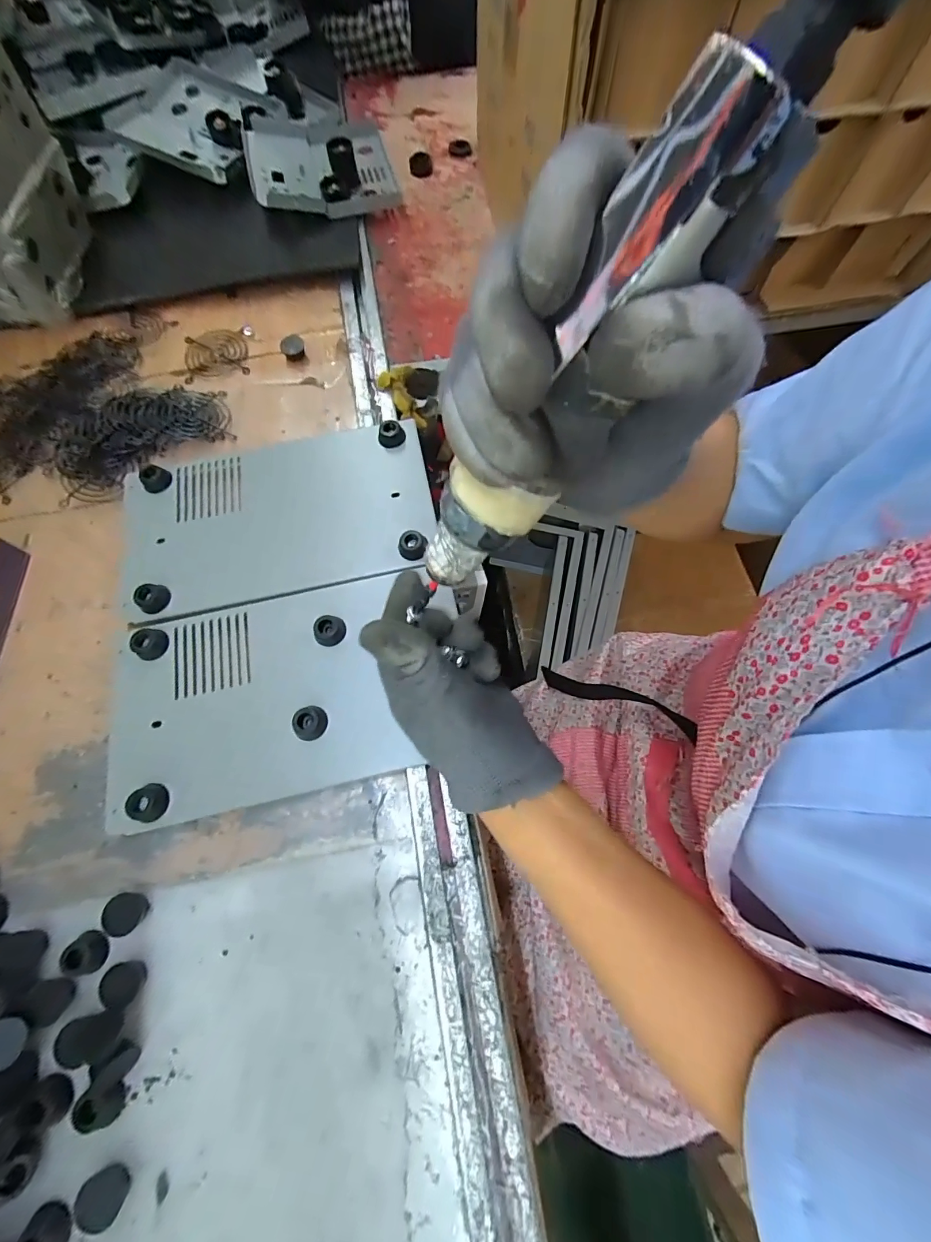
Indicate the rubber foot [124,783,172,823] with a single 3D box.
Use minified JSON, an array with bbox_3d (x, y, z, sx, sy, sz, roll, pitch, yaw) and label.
[{"bbox_3d":[-0.219,0.126,0.307,0.025,0.007,0.024,11,71,3],"label":"rubber foot"}]

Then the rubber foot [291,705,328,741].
[{"bbox_3d":[-0.113,0.074,0.323,0.021,0.014,0.024,9,71,3],"label":"rubber foot"}]

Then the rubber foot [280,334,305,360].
[{"bbox_3d":[-0.182,-0.288,0.466,0.024,0.015,0.023,0,71,-1],"label":"rubber foot"}]

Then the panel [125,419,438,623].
[{"bbox_3d":[-0.162,-0.096,0.392,0.259,0.023,0.146,-15,72,-5],"label":"panel"}]

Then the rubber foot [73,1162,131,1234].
[{"bbox_3d":[-0.207,0.329,0.252,0.025,0.010,0.024,0,71,-1],"label":"rubber foot"}]

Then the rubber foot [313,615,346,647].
[{"bbox_3d":[-0.106,0.008,0.346,0.021,0.013,0.024,34,74,10],"label":"rubber foot"}]

